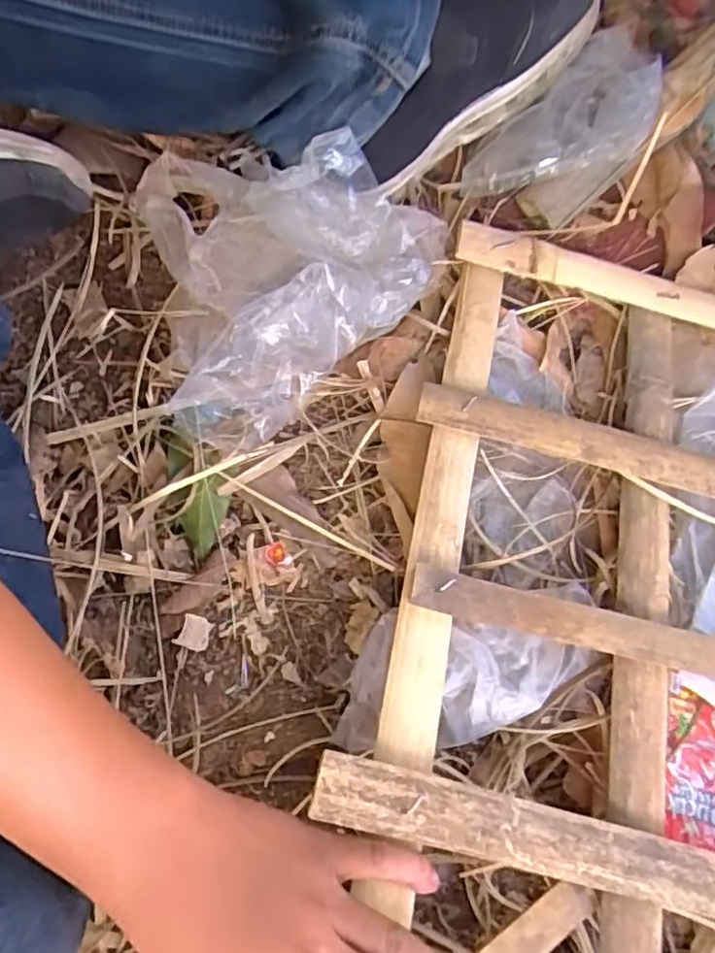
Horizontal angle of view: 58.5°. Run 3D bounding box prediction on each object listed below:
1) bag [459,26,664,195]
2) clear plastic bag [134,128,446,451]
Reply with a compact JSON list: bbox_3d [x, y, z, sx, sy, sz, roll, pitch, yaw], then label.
[{"bbox_3d":[0.164,-0.266,0.481,0.166,0.049,0.099,-36,80,-13],"label":"bag"},{"bbox_3d":[-0.061,-0.144,0.434,0.170,0.070,0.229,43,75,7],"label":"clear plastic bag"}]

